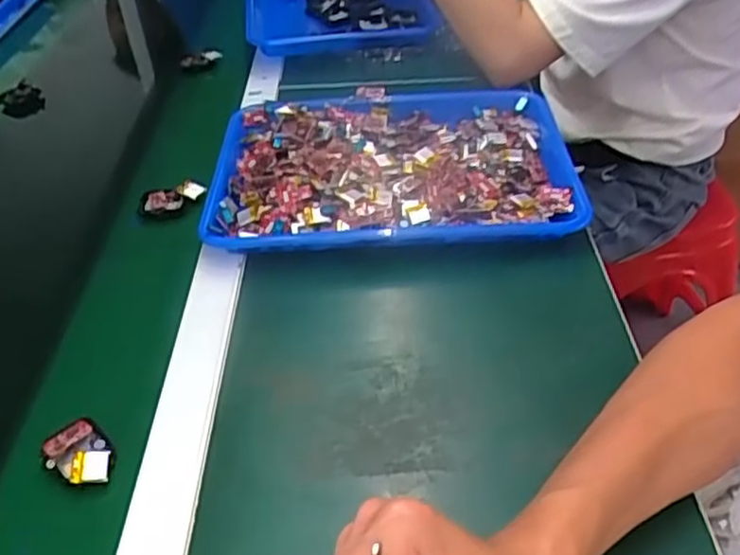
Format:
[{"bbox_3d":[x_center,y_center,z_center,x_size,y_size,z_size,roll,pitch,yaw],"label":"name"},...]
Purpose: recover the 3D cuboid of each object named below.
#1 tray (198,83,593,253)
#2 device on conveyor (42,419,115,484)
[{"bbox_3d":[0.022,-0.110,0.685,0.338,0.043,0.254,-5,41,2],"label":"tray"},{"bbox_3d":[-0.187,0.117,0.460,0.052,0.021,0.036,29,52,34],"label":"device on conveyor"}]

